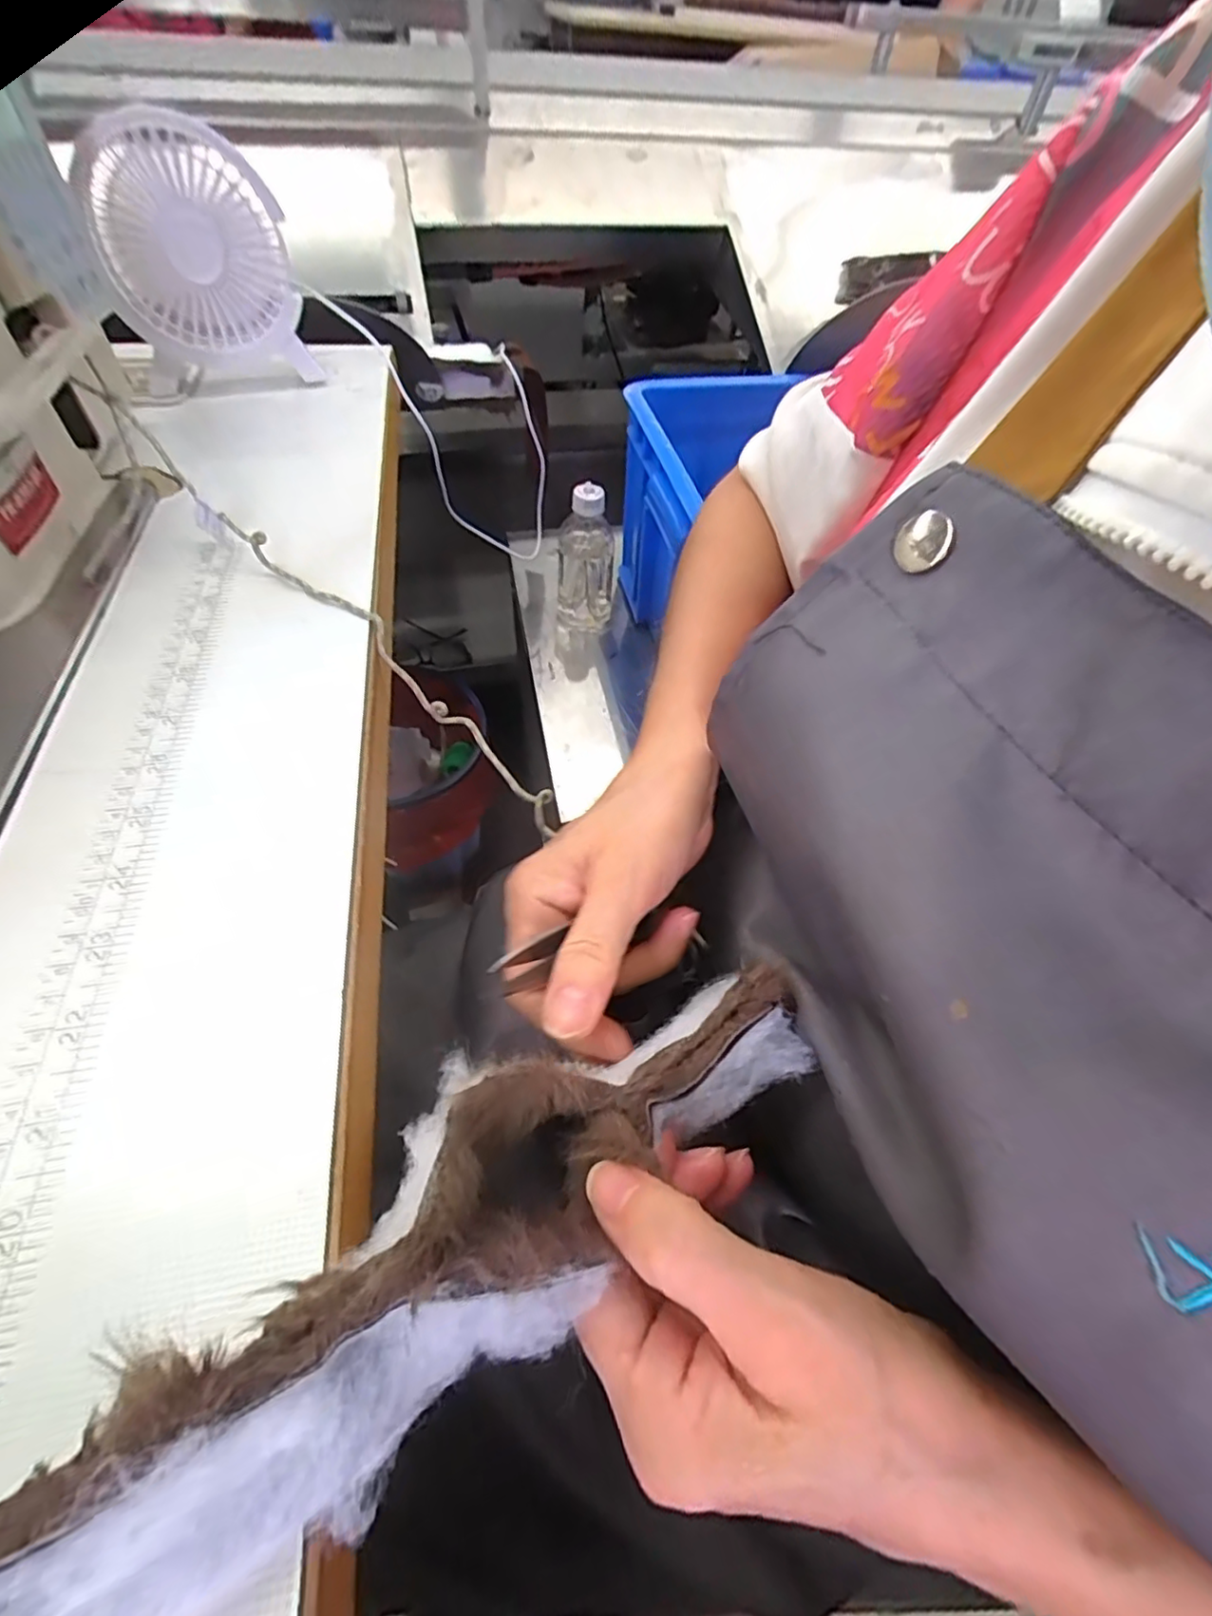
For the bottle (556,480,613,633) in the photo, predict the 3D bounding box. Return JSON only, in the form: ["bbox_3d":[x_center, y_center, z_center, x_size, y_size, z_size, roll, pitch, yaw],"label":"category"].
[{"bbox_3d":[-0.023,-0.268,0.682,0.063,0.144,0.075,0,53,-4],"label":"bottle"}]

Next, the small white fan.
[{"bbox_3d":[-0.261,-0.343,0.406,0.112,0.137,0.112,-24,59,-20],"label":"small white fan"}]

